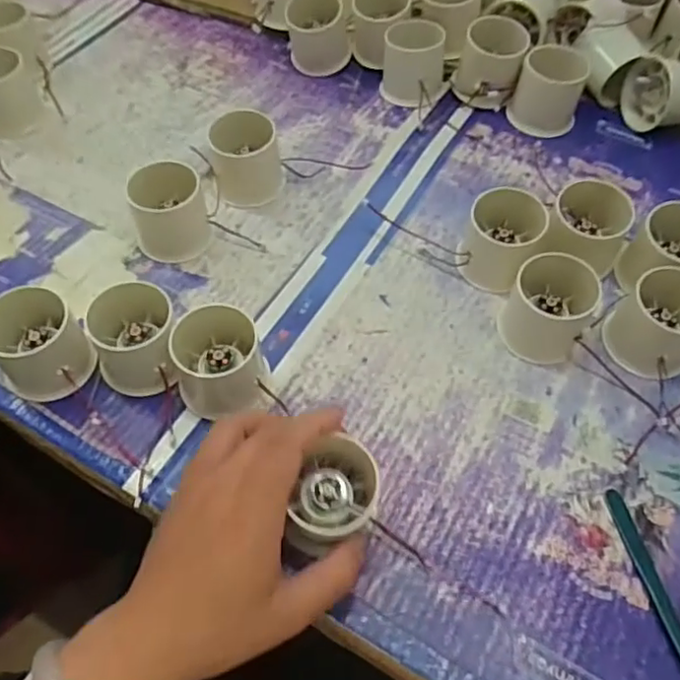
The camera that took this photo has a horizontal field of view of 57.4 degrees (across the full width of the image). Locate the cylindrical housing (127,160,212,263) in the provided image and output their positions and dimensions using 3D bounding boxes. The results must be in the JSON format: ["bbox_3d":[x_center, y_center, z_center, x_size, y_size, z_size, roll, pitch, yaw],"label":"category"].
[{"bbox_3d":[-0.122,-0.092,0.442,0.051,0.058,0.044,-15,59,-10],"label":"cylindrical housing"}]

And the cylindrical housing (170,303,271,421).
[{"bbox_3d":[-0.074,0.013,0.384,0.054,0.042,0.064,-15,59,-10],"label":"cylindrical housing"}]

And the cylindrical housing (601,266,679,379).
[{"bbox_3d":[0.206,-0.014,0.397,0.055,0.048,0.054,0,58,0],"label":"cylindrical housing"}]

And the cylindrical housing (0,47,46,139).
[{"bbox_3d":[-0.283,-0.212,0.519,0.051,0.050,0.052,-21,61,-13],"label":"cylindrical housing"}]

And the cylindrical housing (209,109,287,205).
[{"bbox_3d":[-0.070,-0.138,0.473,0.049,0.055,0.041,-9,59,-6],"label":"cylindrical housing"}]

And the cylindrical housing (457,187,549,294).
[{"bbox_3d":[0.112,-0.077,0.434,0.053,0.048,0.063,27,62,16],"label":"cylindrical housing"}]

